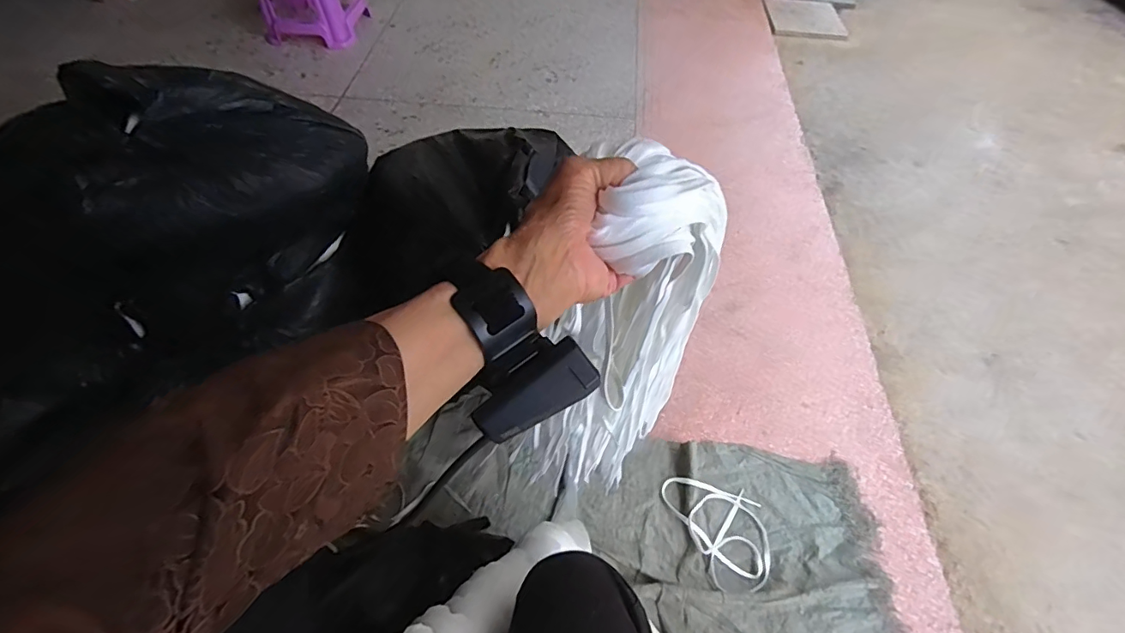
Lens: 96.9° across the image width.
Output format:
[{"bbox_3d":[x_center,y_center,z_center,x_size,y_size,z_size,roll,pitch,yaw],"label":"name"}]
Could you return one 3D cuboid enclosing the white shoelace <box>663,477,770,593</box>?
[{"bbox_3d":[0.298,0.377,0.912,0.150,0.022,0.219,-24,58,-16],"label":"white shoelace"}]

